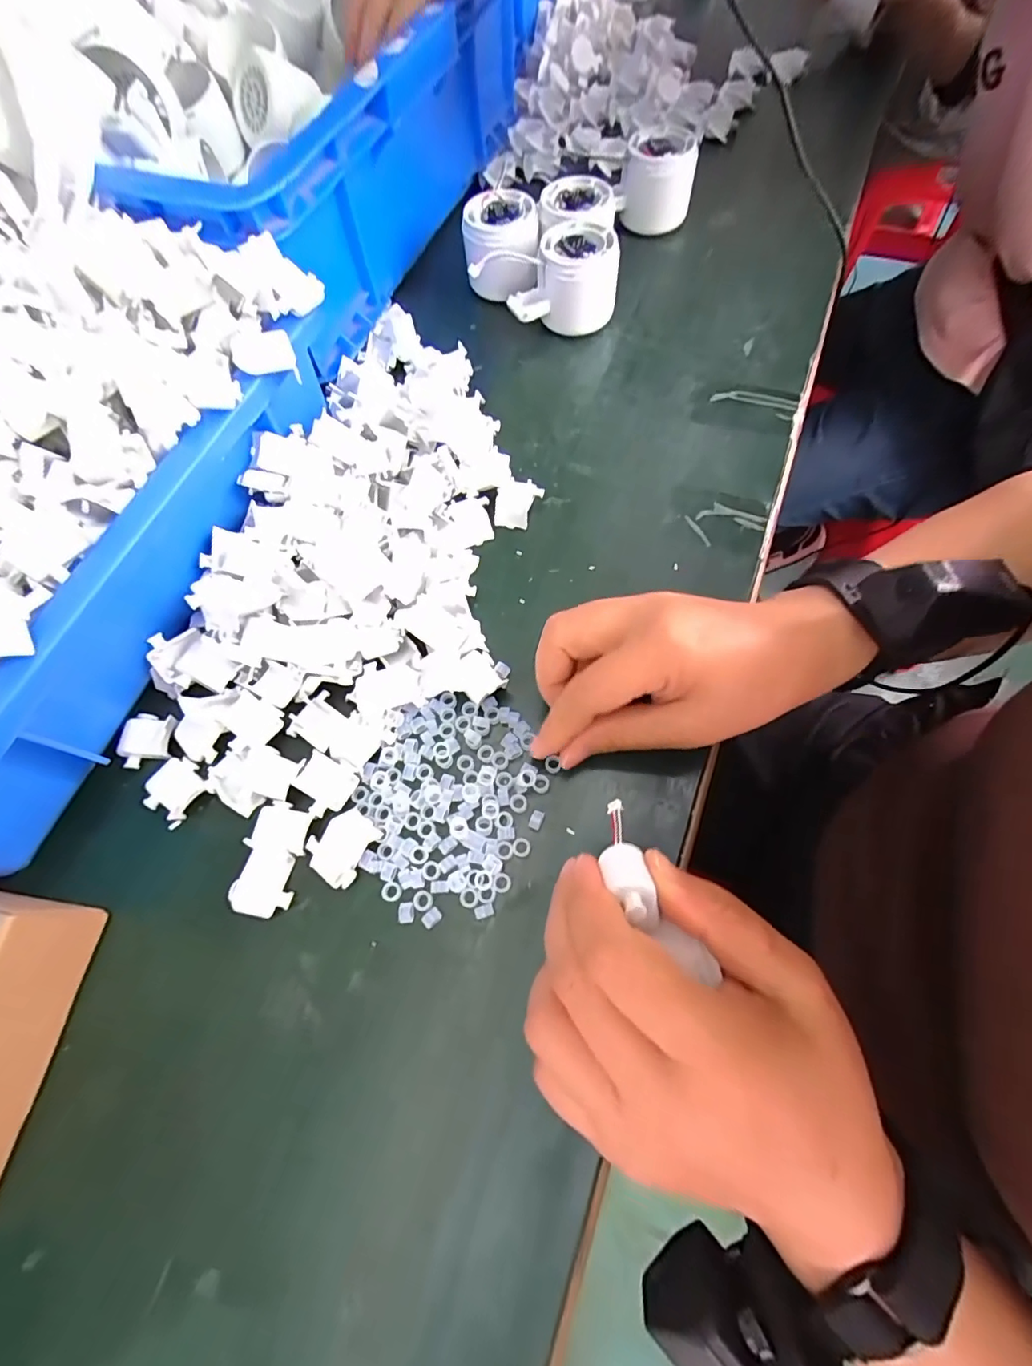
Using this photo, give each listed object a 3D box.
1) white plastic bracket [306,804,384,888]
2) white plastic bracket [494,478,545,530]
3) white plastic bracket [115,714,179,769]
[{"bbox_3d":[-0.086,0.081,0.262,0.029,0.004,0.034,34,72,16],"label":"white plastic bracket"},{"bbox_3d":[0.000,-0.117,0.343,0.027,0.007,0.033,21,88,12],"label":"white plastic bracket"},{"bbox_3d":[-0.203,0.031,0.288,0.029,0.009,0.029,6,67,6],"label":"white plastic bracket"}]

